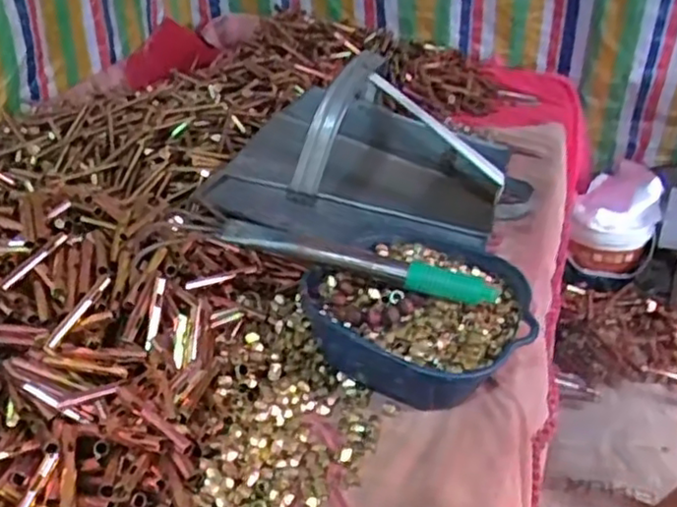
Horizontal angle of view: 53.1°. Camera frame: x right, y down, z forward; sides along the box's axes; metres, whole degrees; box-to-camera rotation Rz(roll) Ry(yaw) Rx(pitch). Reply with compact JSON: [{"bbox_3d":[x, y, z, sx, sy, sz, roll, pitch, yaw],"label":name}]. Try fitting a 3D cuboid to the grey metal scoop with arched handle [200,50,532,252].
[{"bbox_3d":[0.045,-0.138,0.951,0.390,0.238,0.334,4,31,6],"label":"grey metal scoop with arched handle"}]

